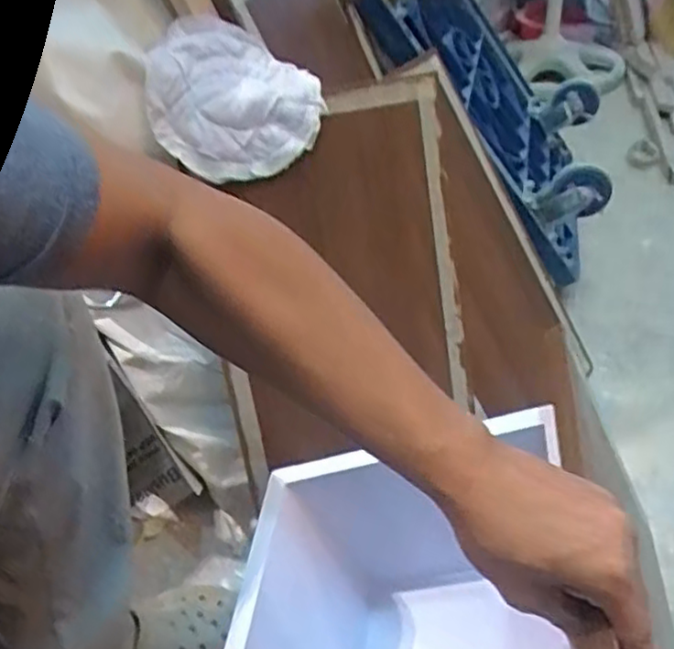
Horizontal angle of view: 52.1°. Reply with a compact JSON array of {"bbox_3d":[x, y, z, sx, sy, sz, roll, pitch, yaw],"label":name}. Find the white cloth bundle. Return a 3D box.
[{"bbox_3d":[-0.104,-0.229,0.699,0.171,0.035,0.162,3,78,-13],"label":"white cloth bundle"}]

